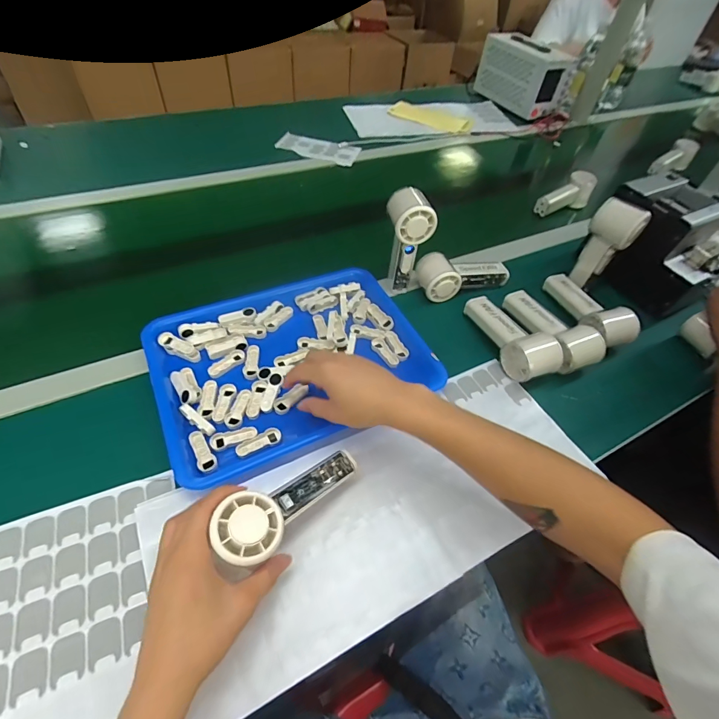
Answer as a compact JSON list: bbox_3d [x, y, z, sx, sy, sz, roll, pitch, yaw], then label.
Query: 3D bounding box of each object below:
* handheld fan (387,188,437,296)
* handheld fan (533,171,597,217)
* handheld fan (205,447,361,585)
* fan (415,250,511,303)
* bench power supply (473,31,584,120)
[{"bbox_3d":[0.069,-0.176,0.569,0.051,0.133,0.061,-9,52,-12],"label":"handheld fan"},{"bbox_3d":[0.440,-0.349,0.814,0.138,0.068,0.056,-30,59,-26],"label":"handheld fan"},{"bbox_3d":[-0.061,0.130,0.349,0.051,0.033,0.151,39,32,24],"label":"handheld fan"},{"bbox_3d":[0.169,-0.140,0.624,0.150,0.049,0.067,-11,52,-14],"label":"fan"},{"bbox_3d":[0.509,-0.872,1.167,0.168,0.140,0.268,-19,55,-19],"label":"bench power supply"}]

